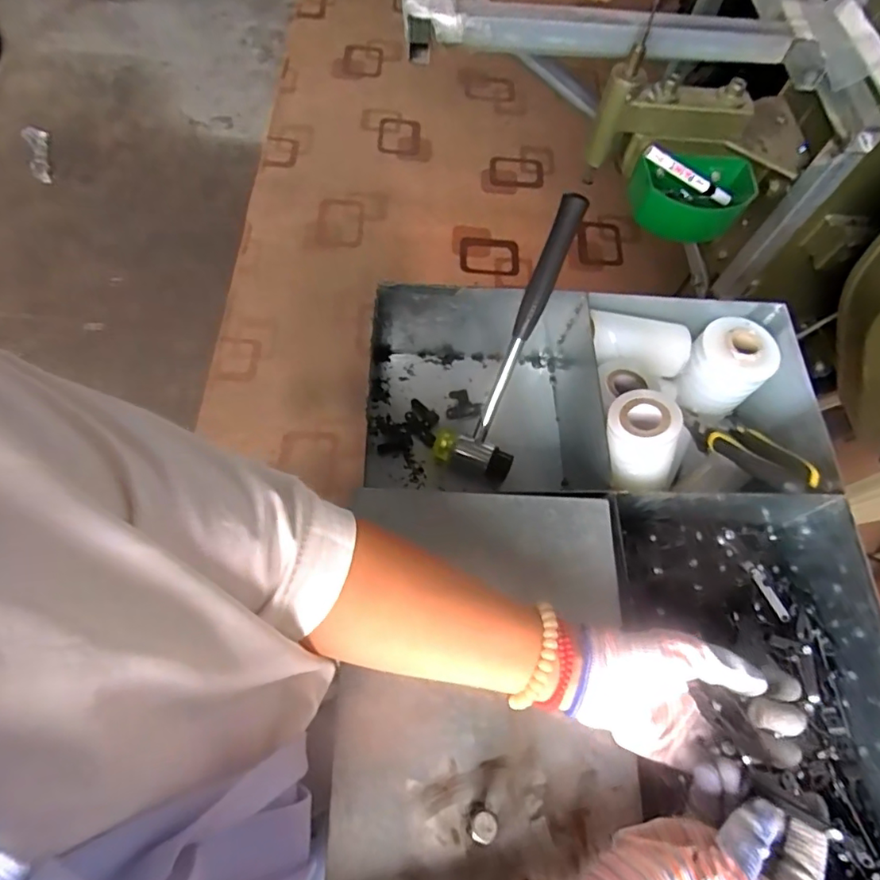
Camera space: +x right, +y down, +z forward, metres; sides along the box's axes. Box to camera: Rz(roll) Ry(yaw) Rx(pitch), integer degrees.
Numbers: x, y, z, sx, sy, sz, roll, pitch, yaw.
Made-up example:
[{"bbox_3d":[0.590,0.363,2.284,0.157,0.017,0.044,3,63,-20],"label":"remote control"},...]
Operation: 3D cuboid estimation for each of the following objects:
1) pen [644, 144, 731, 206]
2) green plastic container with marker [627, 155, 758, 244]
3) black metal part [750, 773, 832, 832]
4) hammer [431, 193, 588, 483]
[{"bbox_3d":[0.312,-0.334,0.712,0.138,0.020,0.020,16,65,-24],"label":"pen"},{"bbox_3d":[0.322,-0.303,0.713,0.159,0.061,0.083,8,65,-1],"label":"green plastic container with marker"},{"bbox_3d":[0.203,0.210,0.327,0.041,0.005,0.009,24,66,35],"label":"black metal part"},{"bbox_3d":[0.075,-0.093,0.538,0.077,0.026,0.270,23,105,6],"label":"hammer"}]

